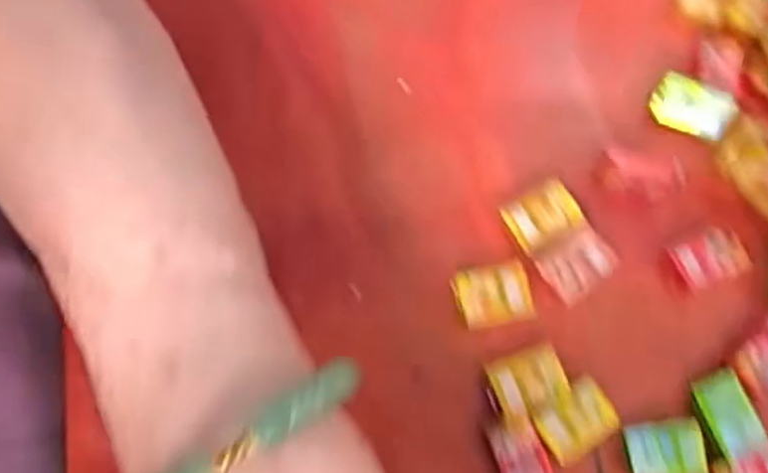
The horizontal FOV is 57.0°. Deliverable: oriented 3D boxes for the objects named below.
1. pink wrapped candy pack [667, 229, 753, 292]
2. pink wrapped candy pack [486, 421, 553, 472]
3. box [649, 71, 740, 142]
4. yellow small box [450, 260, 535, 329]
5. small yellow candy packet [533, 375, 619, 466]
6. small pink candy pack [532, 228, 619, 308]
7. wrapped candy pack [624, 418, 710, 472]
[{"bbox_3d":[0.116,0.008,0.252,0.024,0.004,0.018,-23,78,-5],"label":"pink wrapped candy pack"},{"bbox_3d":[0.047,0.076,0.236,0.016,0.004,0.028,-21,78,-4],"label":"pink wrapped candy pack"},{"bbox_3d":[0.114,-0.047,0.262,0.029,0.009,0.017,28,79,6],"label":"box"},{"bbox_3d":[0.039,0.021,0.251,0.026,0.004,0.021,-12,77,-3],"label":"yellow small box"},{"bbox_3d":[0.066,0.063,0.240,0.026,0.004,0.020,-32,79,-7],"label":"small yellow candy packet"},{"bbox_3d":[0.069,0.010,0.252,0.024,0.004,0.021,-36,80,-8],"label":"small pink candy pack"},{"bbox_3d":[0.095,0.073,0.236,0.026,0.005,0.021,-6,77,-1],"label":"wrapped candy pack"}]

